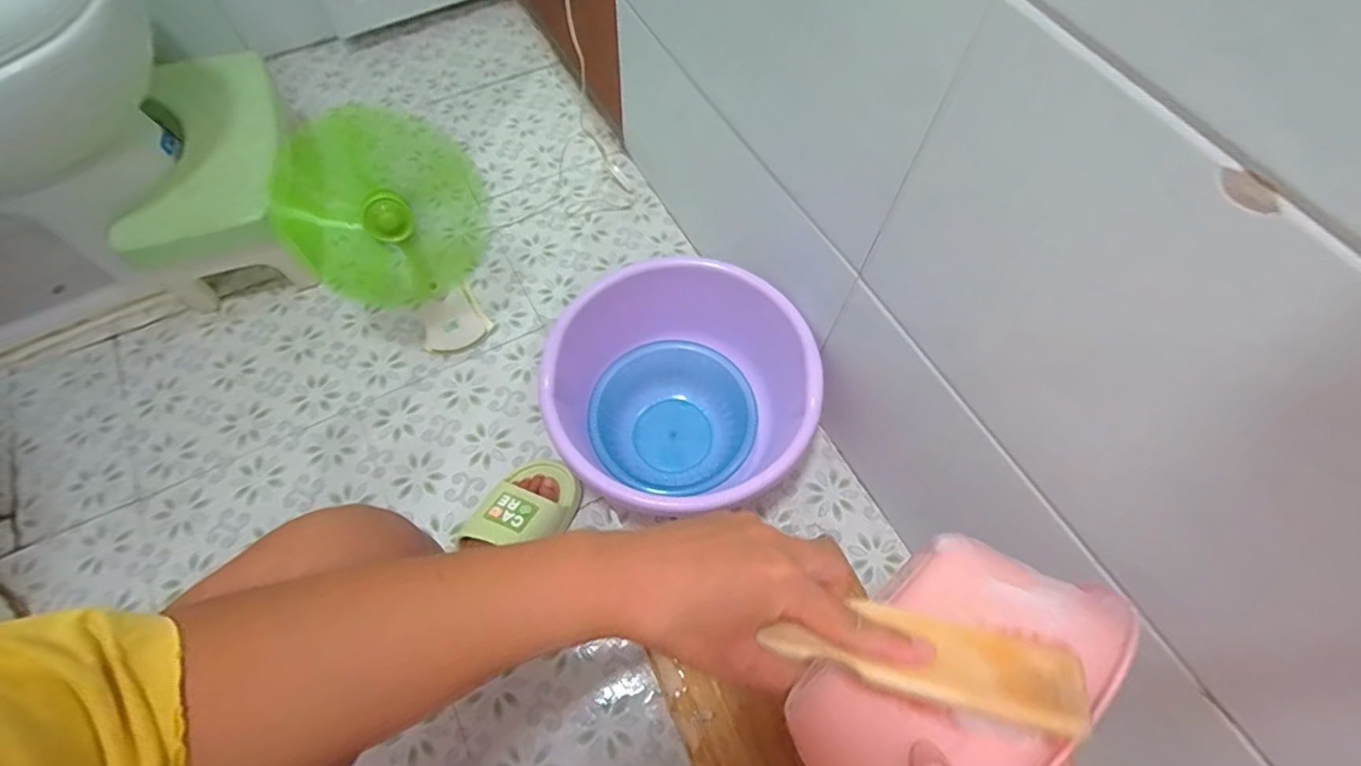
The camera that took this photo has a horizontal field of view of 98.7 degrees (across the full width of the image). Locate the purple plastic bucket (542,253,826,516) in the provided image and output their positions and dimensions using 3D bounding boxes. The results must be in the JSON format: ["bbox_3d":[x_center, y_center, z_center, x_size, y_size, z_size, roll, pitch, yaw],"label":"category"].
[{"bbox_3d":[-0.013,0.006,0.801,0.306,0.171,0.293,4,64,2],"label":"purple plastic bucket"}]

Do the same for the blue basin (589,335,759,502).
[{"bbox_3d":[-0.008,0.043,0.823,0.219,0.096,0.200,4,64,2],"label":"blue basin"}]

